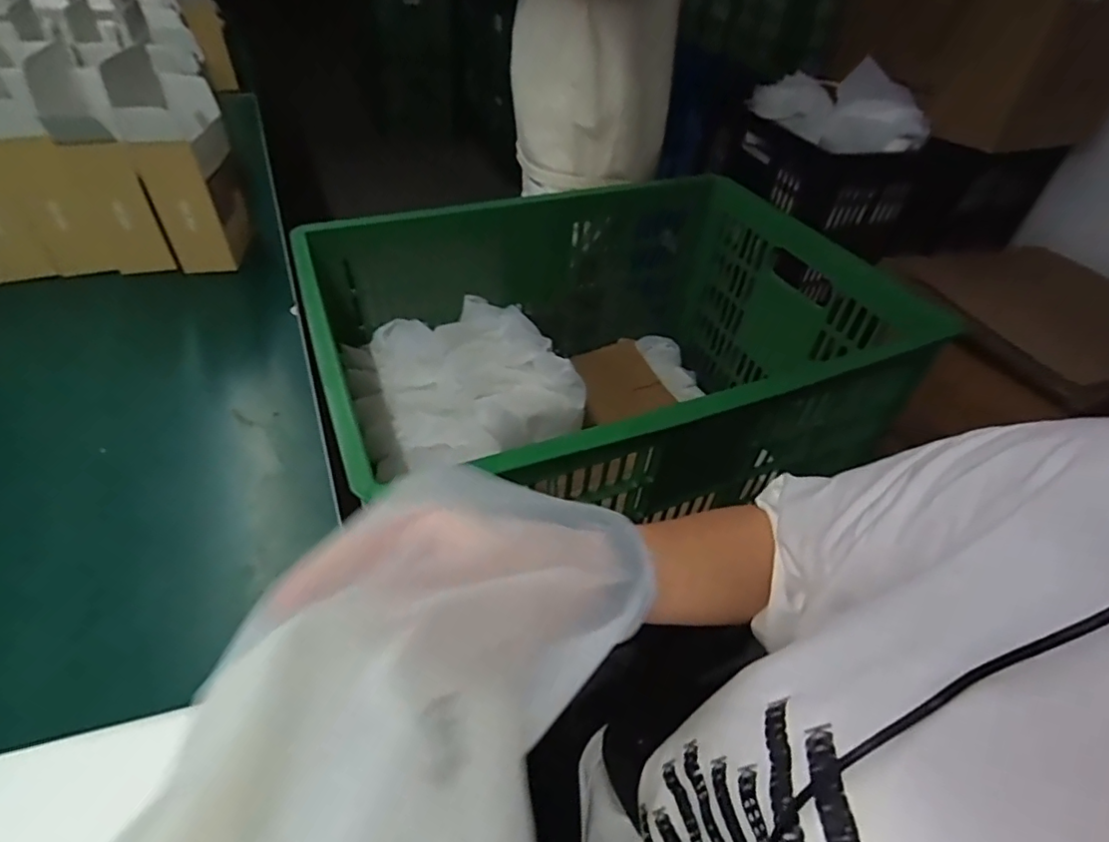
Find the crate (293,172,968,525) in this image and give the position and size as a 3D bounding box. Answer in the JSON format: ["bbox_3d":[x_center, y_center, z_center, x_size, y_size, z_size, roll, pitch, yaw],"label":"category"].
[{"bbox_3d":[0.057,-0.072,0.766,0.665,0.310,0.484,-15,47,-20],"label":"crate"}]

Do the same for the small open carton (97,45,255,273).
[{"bbox_3d":[-0.455,-0.318,0.707,0.086,0.228,0.136,-8,45,-13],"label":"small open carton"}]

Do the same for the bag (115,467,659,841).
[{"bbox_3d":[-0.042,0.103,0.202,0.117,0.111,0.277,14,44,9],"label":"bag"}]

